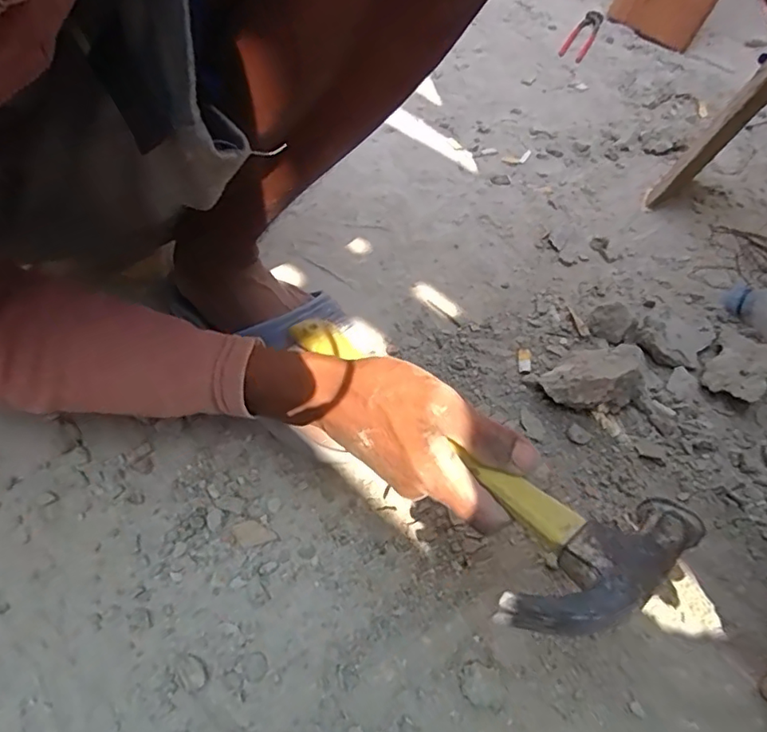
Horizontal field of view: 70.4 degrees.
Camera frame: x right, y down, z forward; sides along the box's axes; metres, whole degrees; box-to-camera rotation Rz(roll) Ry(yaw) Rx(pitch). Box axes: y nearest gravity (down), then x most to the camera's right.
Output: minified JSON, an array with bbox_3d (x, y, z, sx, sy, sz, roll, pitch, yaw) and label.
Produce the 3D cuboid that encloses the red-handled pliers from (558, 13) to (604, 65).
[{"bbox_3d":[0.384,-0.640,1.049,0.046,0.017,0.220,23,53,11],"label":"red-handled pliers"}]

